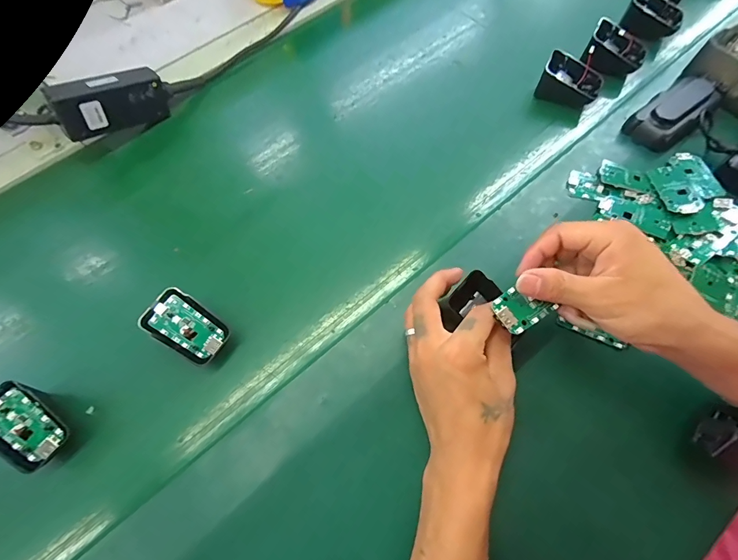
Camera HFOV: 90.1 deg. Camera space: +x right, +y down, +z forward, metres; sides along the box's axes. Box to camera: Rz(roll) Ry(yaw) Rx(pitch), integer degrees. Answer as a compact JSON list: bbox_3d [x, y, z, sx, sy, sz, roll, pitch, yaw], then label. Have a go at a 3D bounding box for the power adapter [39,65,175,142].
[{"bbox_3d":[-0.290,-0.204,0.423,0.119,0.051,0.034,-35,70,-31],"label":"power adapter"}]

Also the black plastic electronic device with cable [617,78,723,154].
[{"bbox_3d":[0.338,-0.187,0.403,0.107,0.025,0.051,-37,68,-13],"label":"black plastic electronic device with cable"}]

